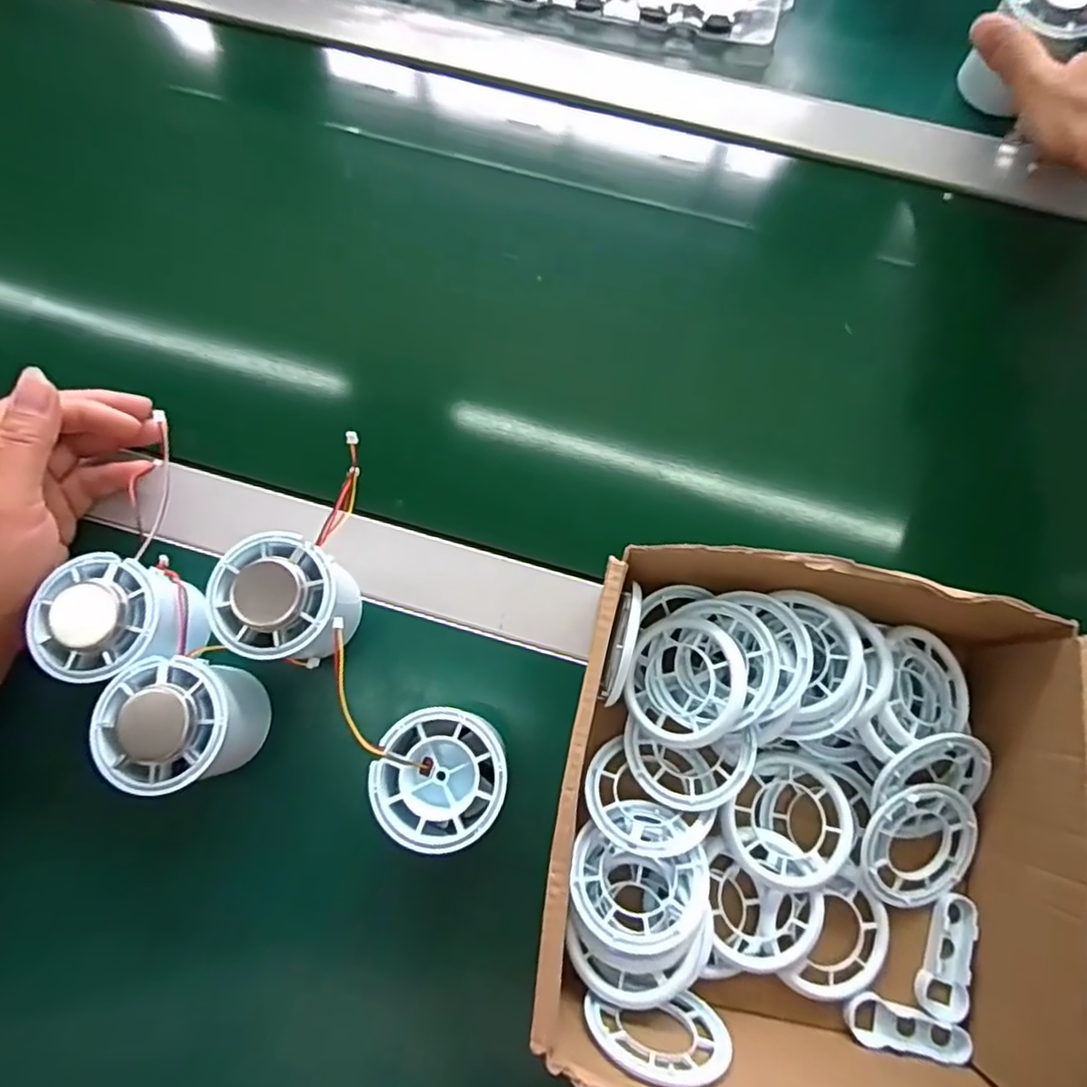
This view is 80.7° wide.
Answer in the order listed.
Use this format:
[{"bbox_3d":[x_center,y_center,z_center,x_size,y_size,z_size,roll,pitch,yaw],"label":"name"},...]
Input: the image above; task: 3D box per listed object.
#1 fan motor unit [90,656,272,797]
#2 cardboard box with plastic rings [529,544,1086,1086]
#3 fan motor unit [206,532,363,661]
[{"bbox_3d":[-0.156,0.080,0.284,0.055,0.057,0.053,0,76,0],"label":"fan motor unit"},{"bbox_3d":[0.109,0.116,0.270,0.203,0.070,0.209,10,76,2],"label":"cardboard box with plastic rings"},{"bbox_3d":[-0.119,0.027,0.298,0.052,0.057,0.052,0,76,0],"label":"fan motor unit"}]

